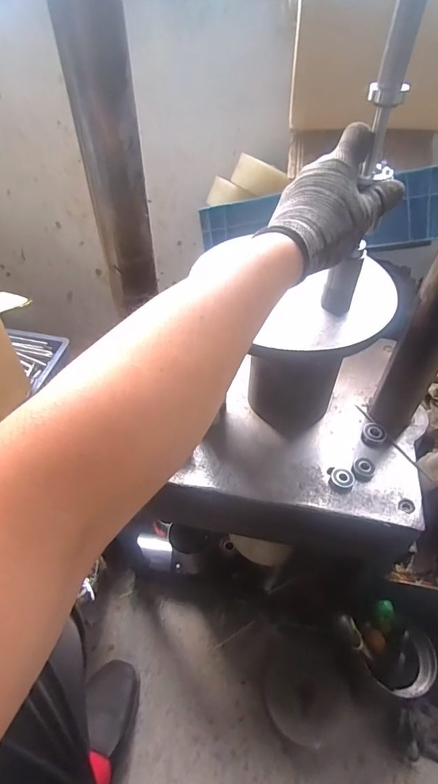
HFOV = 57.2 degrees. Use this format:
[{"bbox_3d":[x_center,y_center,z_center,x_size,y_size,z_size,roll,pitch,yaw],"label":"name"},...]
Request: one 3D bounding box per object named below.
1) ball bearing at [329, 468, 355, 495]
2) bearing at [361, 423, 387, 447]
[{"bbox_3d":[0.169,0.121,0.551,0.031,0.015,0.029,24,52,20],"label":"ball bearing"},{"bbox_3d":[0.234,0.063,0.603,0.033,0.017,0.030,14,49,12],"label":"bearing"}]

